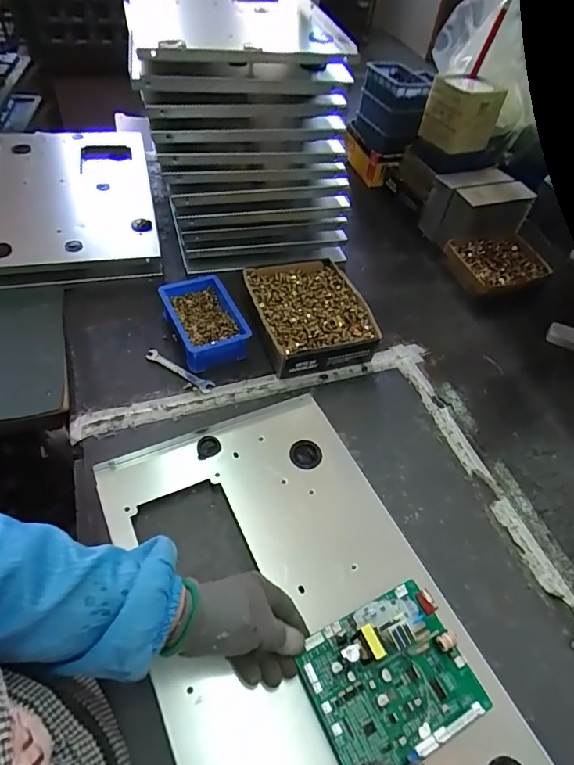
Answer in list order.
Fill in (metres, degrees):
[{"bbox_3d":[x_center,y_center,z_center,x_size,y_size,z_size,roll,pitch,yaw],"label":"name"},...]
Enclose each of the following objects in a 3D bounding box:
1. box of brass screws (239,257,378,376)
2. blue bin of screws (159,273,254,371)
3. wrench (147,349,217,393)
[{"bbox_3d":[0.034,-0.114,0.767,0.189,0.058,0.203,-12,52,-16],"label":"box of brass screws"},{"bbox_3d":[-0.129,-0.096,0.730,0.101,0.055,0.150,-18,54,-20],"label":"blue bin of screws"},{"bbox_3d":[-0.159,-0.018,0.693,0.113,0.010,0.024,29,53,18],"label":"wrench"}]

